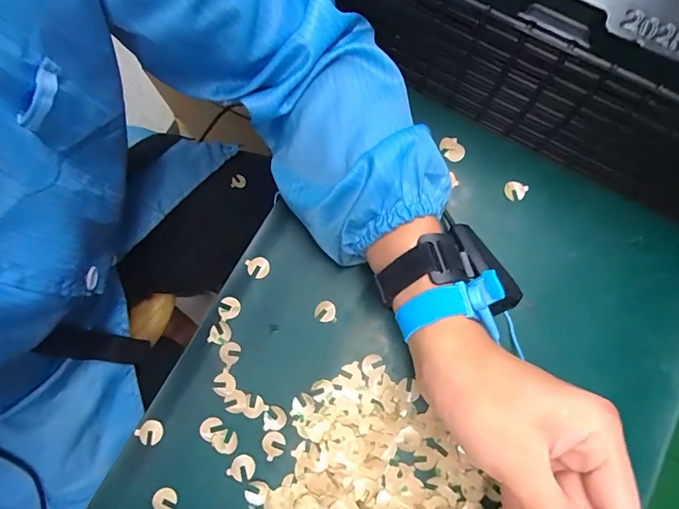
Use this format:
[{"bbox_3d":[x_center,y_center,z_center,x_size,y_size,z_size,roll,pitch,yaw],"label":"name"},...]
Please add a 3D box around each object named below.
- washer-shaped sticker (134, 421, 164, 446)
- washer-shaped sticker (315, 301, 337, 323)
[{"bbox_3d":[-0.144,0.136,0.323,0.020,0.004,0.017,-33,70,-8],"label":"washer-shaped sticker"},{"bbox_3d":[-0.011,0.047,0.346,0.017,0.004,0.017,-1,80,2],"label":"washer-shaped sticker"}]

